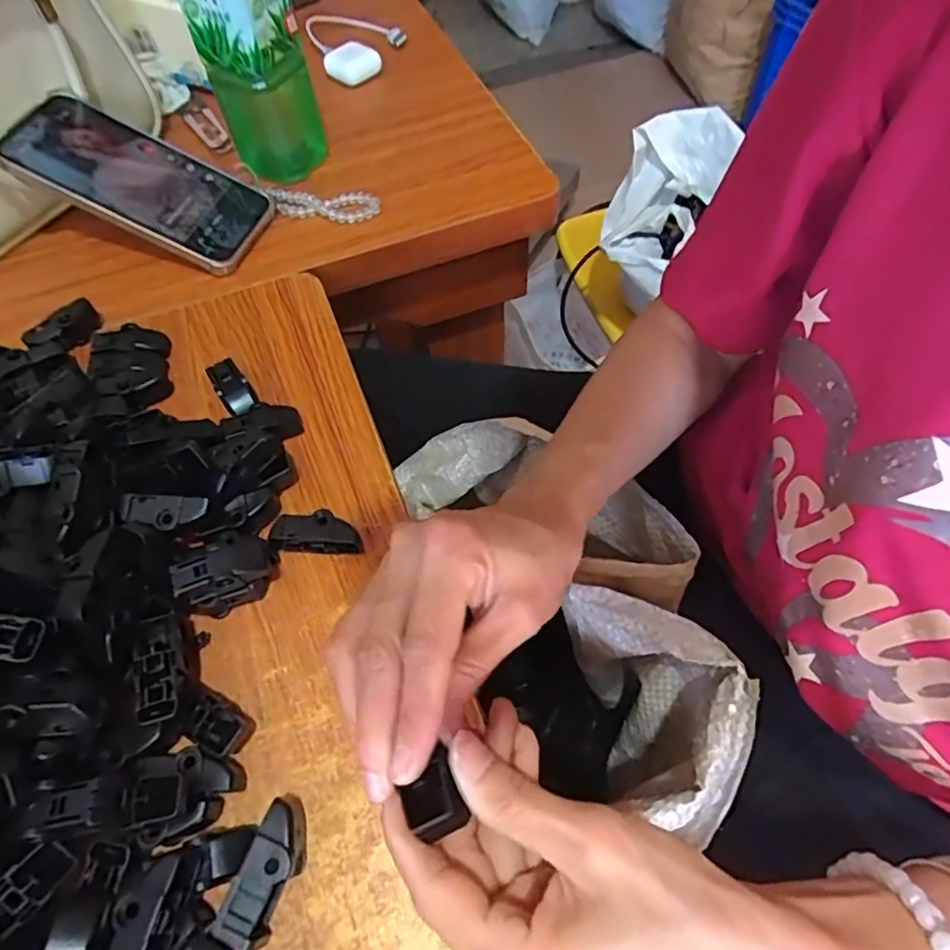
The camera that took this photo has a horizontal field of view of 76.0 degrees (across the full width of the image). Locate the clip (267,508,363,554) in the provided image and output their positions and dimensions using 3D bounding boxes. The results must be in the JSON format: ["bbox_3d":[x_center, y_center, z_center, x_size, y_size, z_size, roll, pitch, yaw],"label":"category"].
[{"bbox_3d":[-0.083,0.033,0.321,0.045,0.018,0.021,-5,59,0],"label":"clip"}]

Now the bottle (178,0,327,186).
[{"bbox_3d":[-0.163,-0.318,0.428,0.069,0.209,0.079,-17,60,-7],"label":"bottle"}]

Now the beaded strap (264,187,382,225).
[{"bbox_3d":[-0.118,-0.209,0.469,0.086,0.012,0.031,1,59,3],"label":"beaded strap"}]

